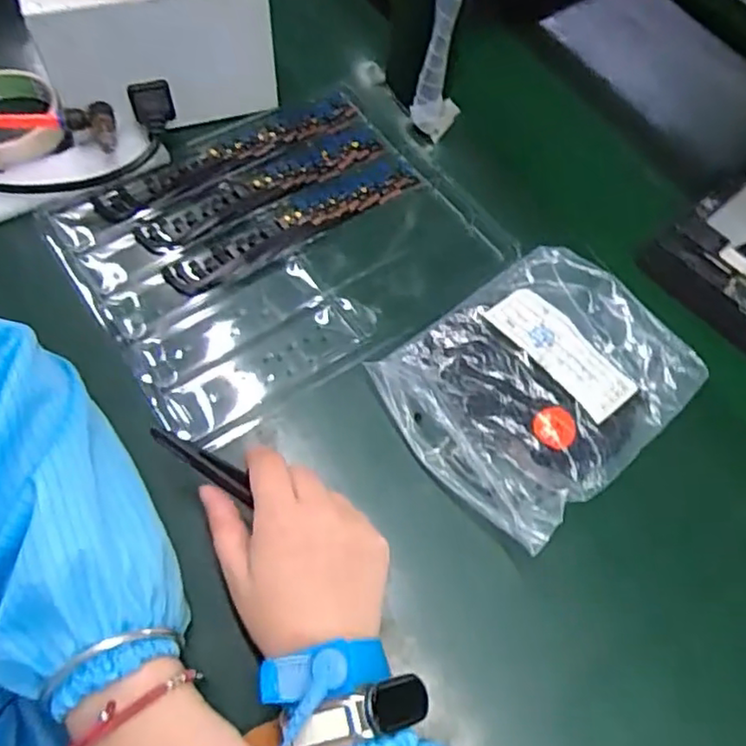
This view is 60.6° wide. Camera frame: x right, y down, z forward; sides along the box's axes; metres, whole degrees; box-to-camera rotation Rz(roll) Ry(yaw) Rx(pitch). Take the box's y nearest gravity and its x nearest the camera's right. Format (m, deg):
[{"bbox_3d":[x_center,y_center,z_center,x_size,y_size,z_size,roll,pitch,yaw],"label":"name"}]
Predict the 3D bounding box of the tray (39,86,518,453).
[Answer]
[{"bbox_3d":[-0.067,-0.095,0.451,0.255,0.019,0.225,-31,67,-17],"label":"tray"}]

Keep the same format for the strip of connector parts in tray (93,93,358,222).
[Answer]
[{"bbox_3d":[-0.104,-0.164,0.481,0.212,0.008,0.031,-32,68,-18],"label":"strip of connector parts in tray"}]

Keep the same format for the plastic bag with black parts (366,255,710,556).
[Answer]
[{"bbox_3d":[0.099,0.004,0.389,0.170,0.024,0.137,-36,69,-19],"label":"plastic bag with black parts"}]

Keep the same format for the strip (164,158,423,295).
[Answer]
[{"bbox_3d":[-0.050,-0.107,0.450,0.195,0.005,0.034,-33,68,-18],"label":"strip"}]

